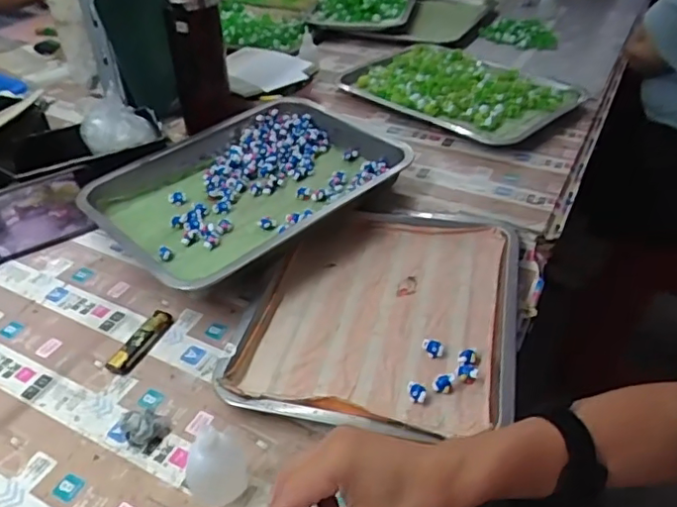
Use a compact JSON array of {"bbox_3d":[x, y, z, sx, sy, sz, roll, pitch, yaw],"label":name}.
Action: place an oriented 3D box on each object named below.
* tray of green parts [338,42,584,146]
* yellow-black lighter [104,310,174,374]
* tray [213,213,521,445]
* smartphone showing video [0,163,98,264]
[{"bbox_3d":[0.180,-0.248,0.877,0.298,0.022,0.215,27,47,31],"label":"tray of green parts"},{"bbox_3d":[-0.197,0.087,0.588,0.025,0.009,0.079,18,44,19],"label":"yellow-black lighter"},{"bbox_3d":[0.047,0.058,0.608,0.263,0.035,0.291,7,39,11],"label":"tray"},{"bbox_3d":[-0.371,-0.045,0.711,0.156,0.083,0.014,-24,18,-24],"label":"smartphone showing video"}]

